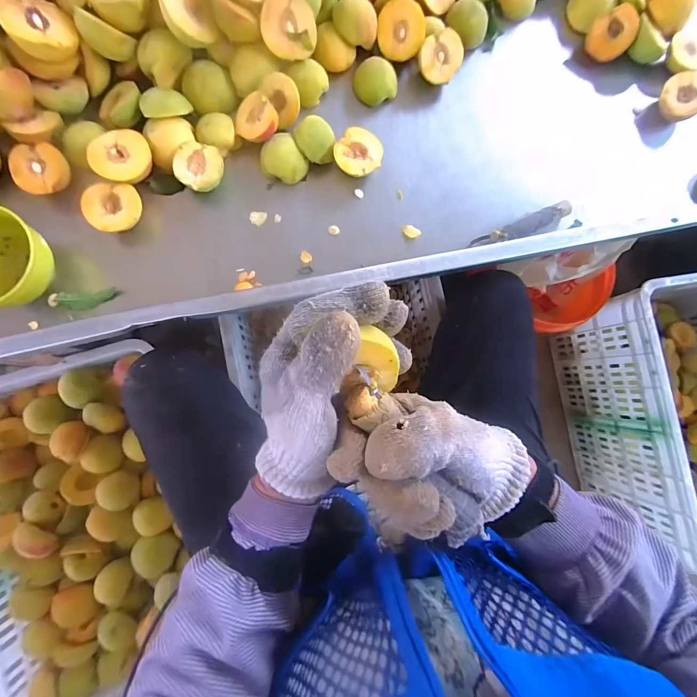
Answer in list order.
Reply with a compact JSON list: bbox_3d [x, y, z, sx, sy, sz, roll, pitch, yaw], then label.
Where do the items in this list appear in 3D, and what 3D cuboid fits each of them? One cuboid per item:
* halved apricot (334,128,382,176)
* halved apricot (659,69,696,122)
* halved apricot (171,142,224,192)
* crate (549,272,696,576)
[{"bbox_3d":[0.013,-0.247,0.447,0.058,0.029,0.056,1,84,-5],"label":"halved apricot"},{"bbox_3d":[0.460,-0.344,0.473,0.050,0.026,0.062,-11,86,37],"label":"halved apricot"},{"bbox_3d":[-0.187,-0.225,0.442,0.057,0.036,0.061,1,84,-5],"label":"halved apricot"},{"bbox_3d":[0.715,0.142,0.725,0.356,0.280,0.541,-10,85,-6],"label":"crate"}]

